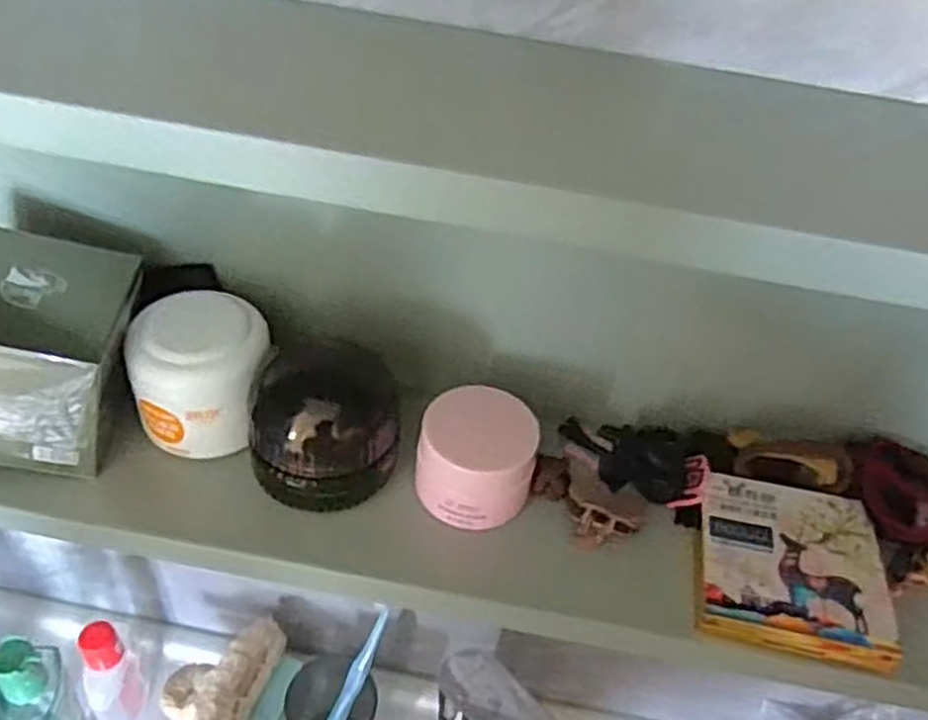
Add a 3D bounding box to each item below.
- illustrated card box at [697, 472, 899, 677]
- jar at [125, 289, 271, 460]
[{"bbox_3d":[0.137,0.086,0.333,0.075,0.013,0.076,14,43,6],"label":"illustrated card box"},{"bbox_3d":[-0.113,0.006,0.342,0.054,0.054,0.049,-4,44,-12],"label":"jar"}]

